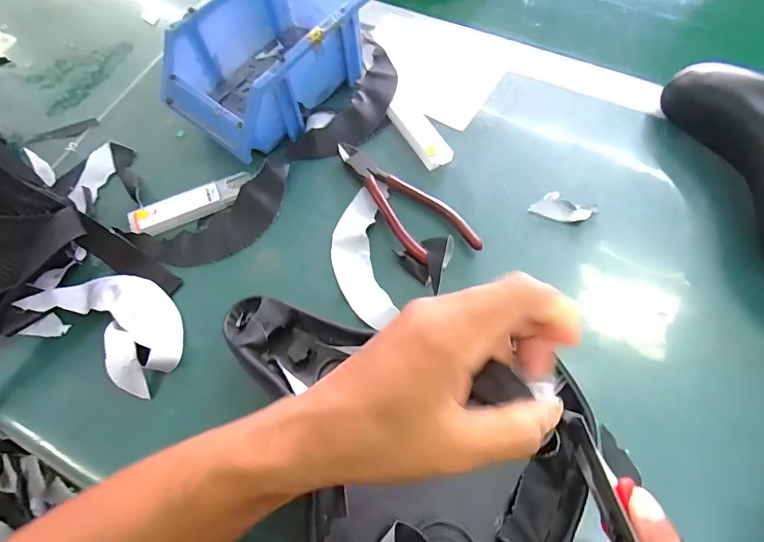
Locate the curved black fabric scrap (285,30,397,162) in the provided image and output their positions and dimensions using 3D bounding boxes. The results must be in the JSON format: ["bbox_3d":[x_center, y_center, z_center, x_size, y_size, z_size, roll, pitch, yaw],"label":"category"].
[{"bbox_3d":[-0.024,-0.168,0.410,0.071,0.013,0.167,25,69,11],"label":"curved black fabric scrap"}]

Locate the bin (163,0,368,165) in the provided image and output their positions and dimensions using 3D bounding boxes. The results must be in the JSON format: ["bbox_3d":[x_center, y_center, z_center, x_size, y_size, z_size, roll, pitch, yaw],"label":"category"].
[{"bbox_3d":[-0.107,-0.196,0.392,0.116,0.078,0.174,34,72,16],"label":"bin"}]

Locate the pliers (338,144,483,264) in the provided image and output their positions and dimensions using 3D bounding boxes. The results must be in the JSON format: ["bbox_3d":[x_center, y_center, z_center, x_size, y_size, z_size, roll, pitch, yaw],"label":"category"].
[{"bbox_3d":[0.018,-0.065,0.367,0.055,0.011,0.151,-31,68,-10],"label":"pliers"}]

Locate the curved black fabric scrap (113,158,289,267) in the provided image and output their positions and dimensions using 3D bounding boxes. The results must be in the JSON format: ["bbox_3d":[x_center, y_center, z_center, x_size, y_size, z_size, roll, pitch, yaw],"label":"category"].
[{"bbox_3d":[-0.145,-0.043,0.365,0.147,0.010,0.067,-25,67,-8],"label":"curved black fabric scrap"}]

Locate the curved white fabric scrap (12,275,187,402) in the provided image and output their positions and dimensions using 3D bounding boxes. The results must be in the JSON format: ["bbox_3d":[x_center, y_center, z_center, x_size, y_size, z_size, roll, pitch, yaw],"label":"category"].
[{"bbox_3d":[-0.208,0.035,0.327,0.127,0.024,0.068,32,71,15],"label":"curved white fabric scrap"}]

